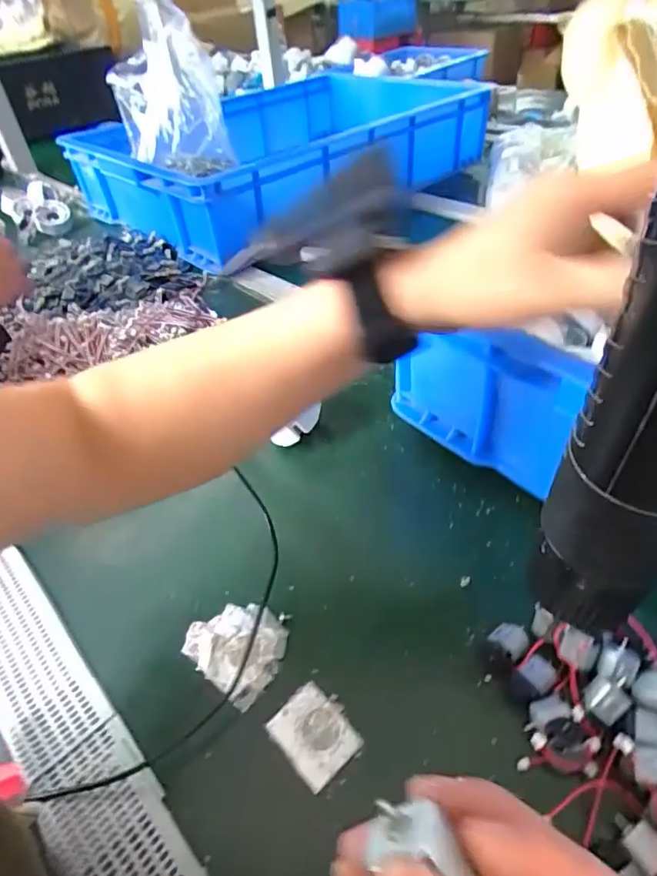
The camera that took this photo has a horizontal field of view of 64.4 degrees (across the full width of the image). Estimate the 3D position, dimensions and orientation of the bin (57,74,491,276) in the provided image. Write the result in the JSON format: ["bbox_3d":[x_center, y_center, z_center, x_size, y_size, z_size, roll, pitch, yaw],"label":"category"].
[{"bbox_3d":[-0.066,-0.506,0.905,0.649,0.134,0.461,-37,51,-28],"label":"bin"}]

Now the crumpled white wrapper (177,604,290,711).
[{"bbox_3d":[-0.059,0.134,0.340,0.063,0.004,0.054,28,54,32],"label":"crumpled white wrapper"}]

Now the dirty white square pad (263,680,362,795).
[{"bbox_3d":[-0.008,0.169,0.300,0.038,0.004,0.046,-36,50,-26],"label":"dirty white square pad"}]

